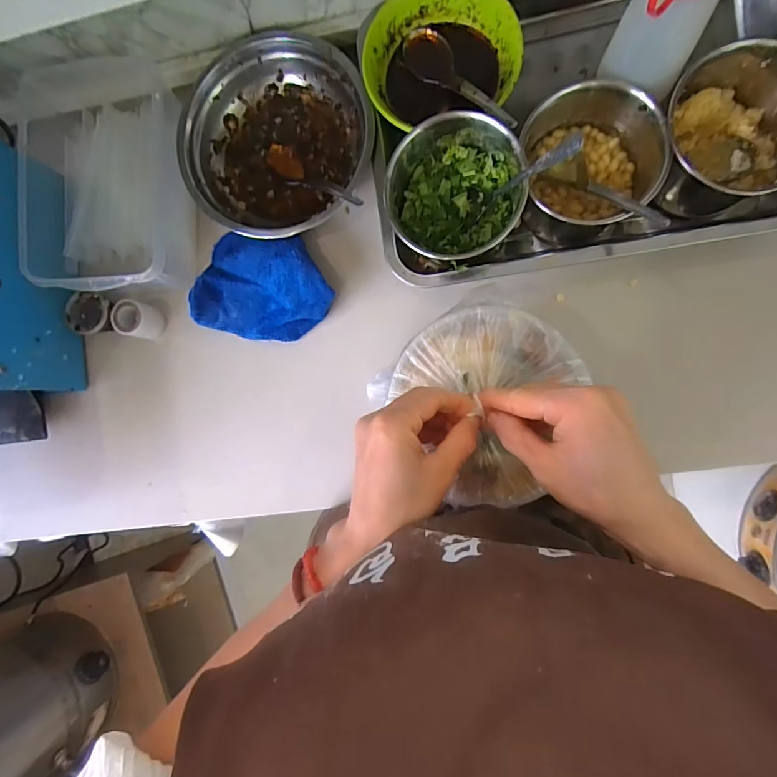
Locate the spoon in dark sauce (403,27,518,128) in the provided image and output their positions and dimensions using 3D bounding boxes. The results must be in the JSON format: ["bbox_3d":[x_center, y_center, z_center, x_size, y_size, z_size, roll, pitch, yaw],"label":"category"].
[{"bbox_3d":[0.068,-0.294,0.446,0.038,0.021,0.157,-39,70,6],"label":"spoon in dark sauce"}]

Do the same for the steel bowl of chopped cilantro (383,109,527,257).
[{"bbox_3d":[0.061,-0.178,0.428,0.117,0.068,0.121,0,90,8],"label":"steel bowl of chopped cilantro"}]

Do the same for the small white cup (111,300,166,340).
[{"bbox_3d":[-0.275,-0.076,0.508,0.036,0.039,0.038,0,90,8],"label":"small white cup"}]

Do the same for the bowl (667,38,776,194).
[{"bbox_3d":[0.305,-0.228,0.394,0.121,0.059,0.100,45,96,6],"label":"bowl"}]

